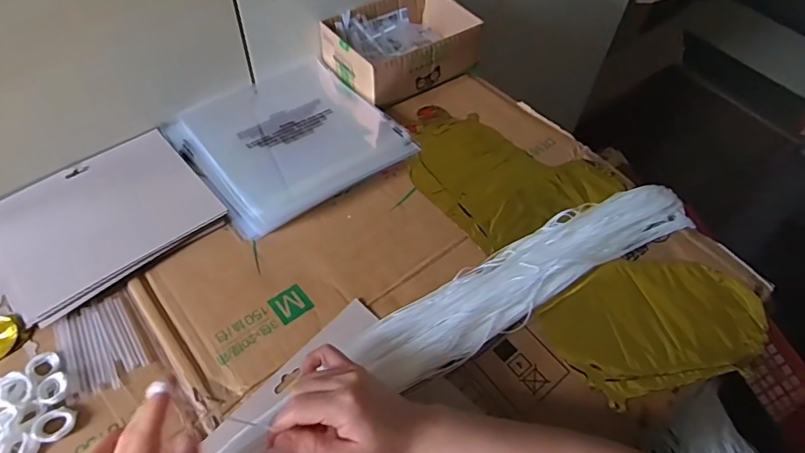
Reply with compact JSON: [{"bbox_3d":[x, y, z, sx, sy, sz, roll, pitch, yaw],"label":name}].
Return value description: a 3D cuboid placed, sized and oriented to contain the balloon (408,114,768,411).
[{"bbox_3d":[0.181,0.009,0.561,0.214,0.032,0.402,-32,62,-25],"label":"balloon"}]

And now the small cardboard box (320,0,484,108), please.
[{"bbox_3d":[-0.001,-0.244,0.683,0.186,0.064,0.136,-26,60,-22],"label":"small cardboard box"}]

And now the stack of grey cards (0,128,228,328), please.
[{"bbox_3d":[-0.312,-0.012,0.526,0.202,0.010,0.164,-34,63,-26],"label":"stack of grey cards"}]

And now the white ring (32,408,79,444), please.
[{"bbox_3d":[-0.278,0.159,0.406,0.029,0.006,0.025,-7,55,-10],"label":"white ring"}]

